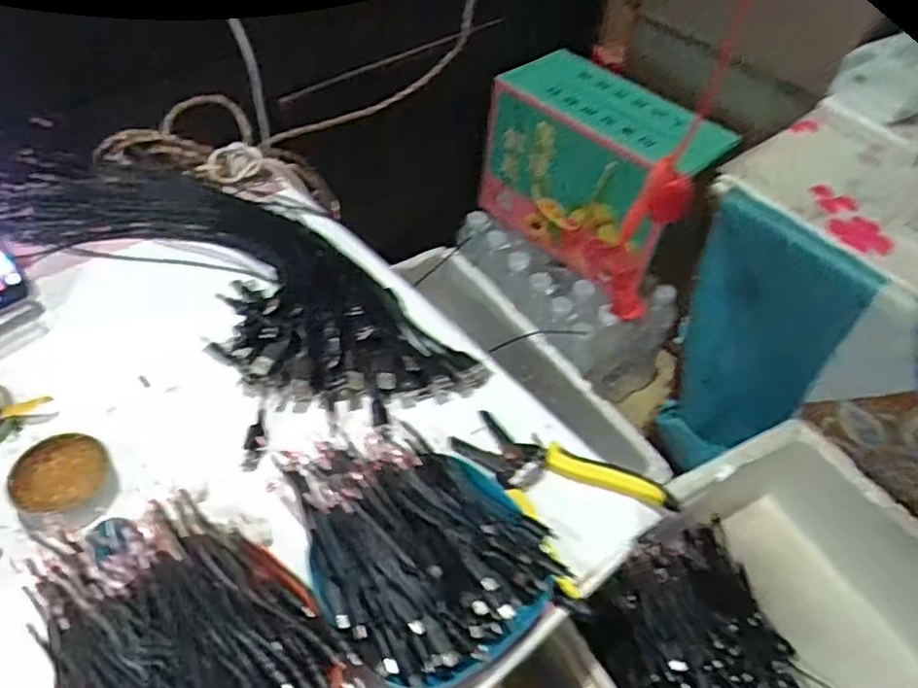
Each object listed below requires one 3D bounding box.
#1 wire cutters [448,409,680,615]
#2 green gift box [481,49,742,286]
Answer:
[{"bbox_3d":[0.064,0.104,0.497,0.152,0.028,0.116,38,56,23],"label":"wire cutters"},{"bbox_3d":[0.212,-0.263,1.052,0.171,0.231,0.325,-29,59,-27],"label":"green gift box"}]

